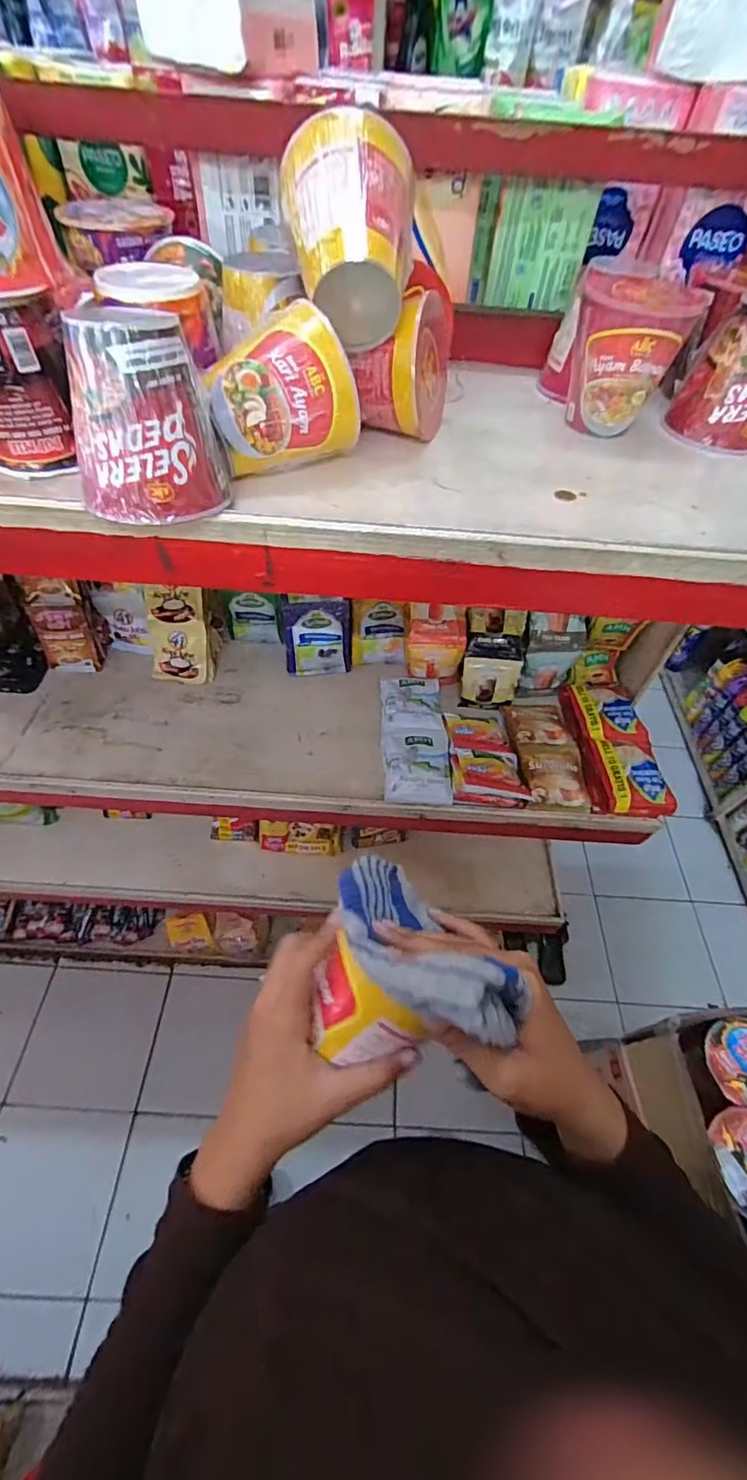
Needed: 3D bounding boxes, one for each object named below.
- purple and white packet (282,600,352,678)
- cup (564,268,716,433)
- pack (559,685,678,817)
[{"bbox_3d":[-0.083,-0.157,0.804,0.105,0.118,0.046,-9,54,-11],"label":"purple and white packet"},{"bbox_3d":[0.237,-0.364,0.497,0.103,0.109,0.110,17,53,8],"label":"cup"},{"bbox_3d":[0.348,0.005,0.750,0.099,0.041,0.237,3,53,-2],"label":"pack"}]

